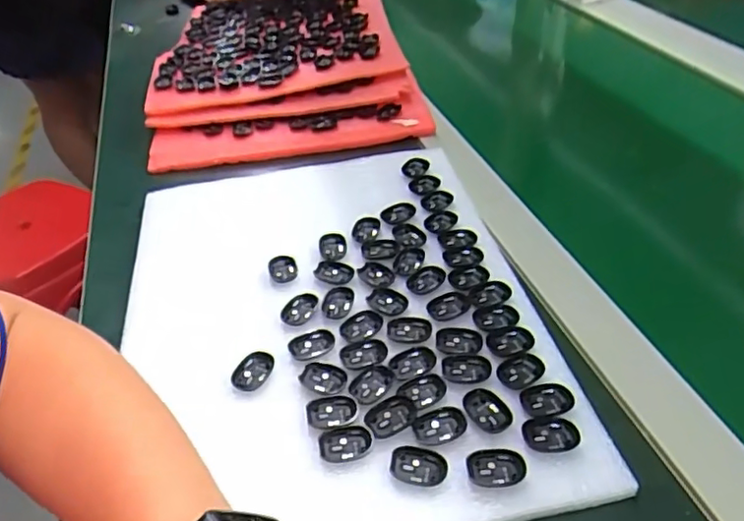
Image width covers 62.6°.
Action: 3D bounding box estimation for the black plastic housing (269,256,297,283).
[{"bbox_3d":[-0.062,0.006,0.426,0.019,0.005,0.024,-15,42,-10],"label":"black plastic housing"}]

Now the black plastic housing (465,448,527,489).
[{"bbox_3d":[0.061,0.101,0.299,0.027,0.004,0.019,3,42,10],"label":"black plastic housing"}]

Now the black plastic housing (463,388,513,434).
[{"bbox_3d":[0.062,0.080,0.326,0.021,0.004,0.028,-32,47,-27],"label":"black plastic housing"}]

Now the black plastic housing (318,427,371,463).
[{"bbox_3d":[-0.014,0.094,0.315,0.027,0.004,0.020,-4,41,3],"label":"black plastic housing"}]

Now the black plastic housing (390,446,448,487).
[{"bbox_3d":[0.023,0.101,0.303,0.027,0.004,0.019,8,43,16],"label":"black plastic housing"}]

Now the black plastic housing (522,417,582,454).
[{"bbox_3d":[0.091,0.089,0.313,0.028,0.004,0.021,-3,41,4],"label":"black plastic housing"}]

